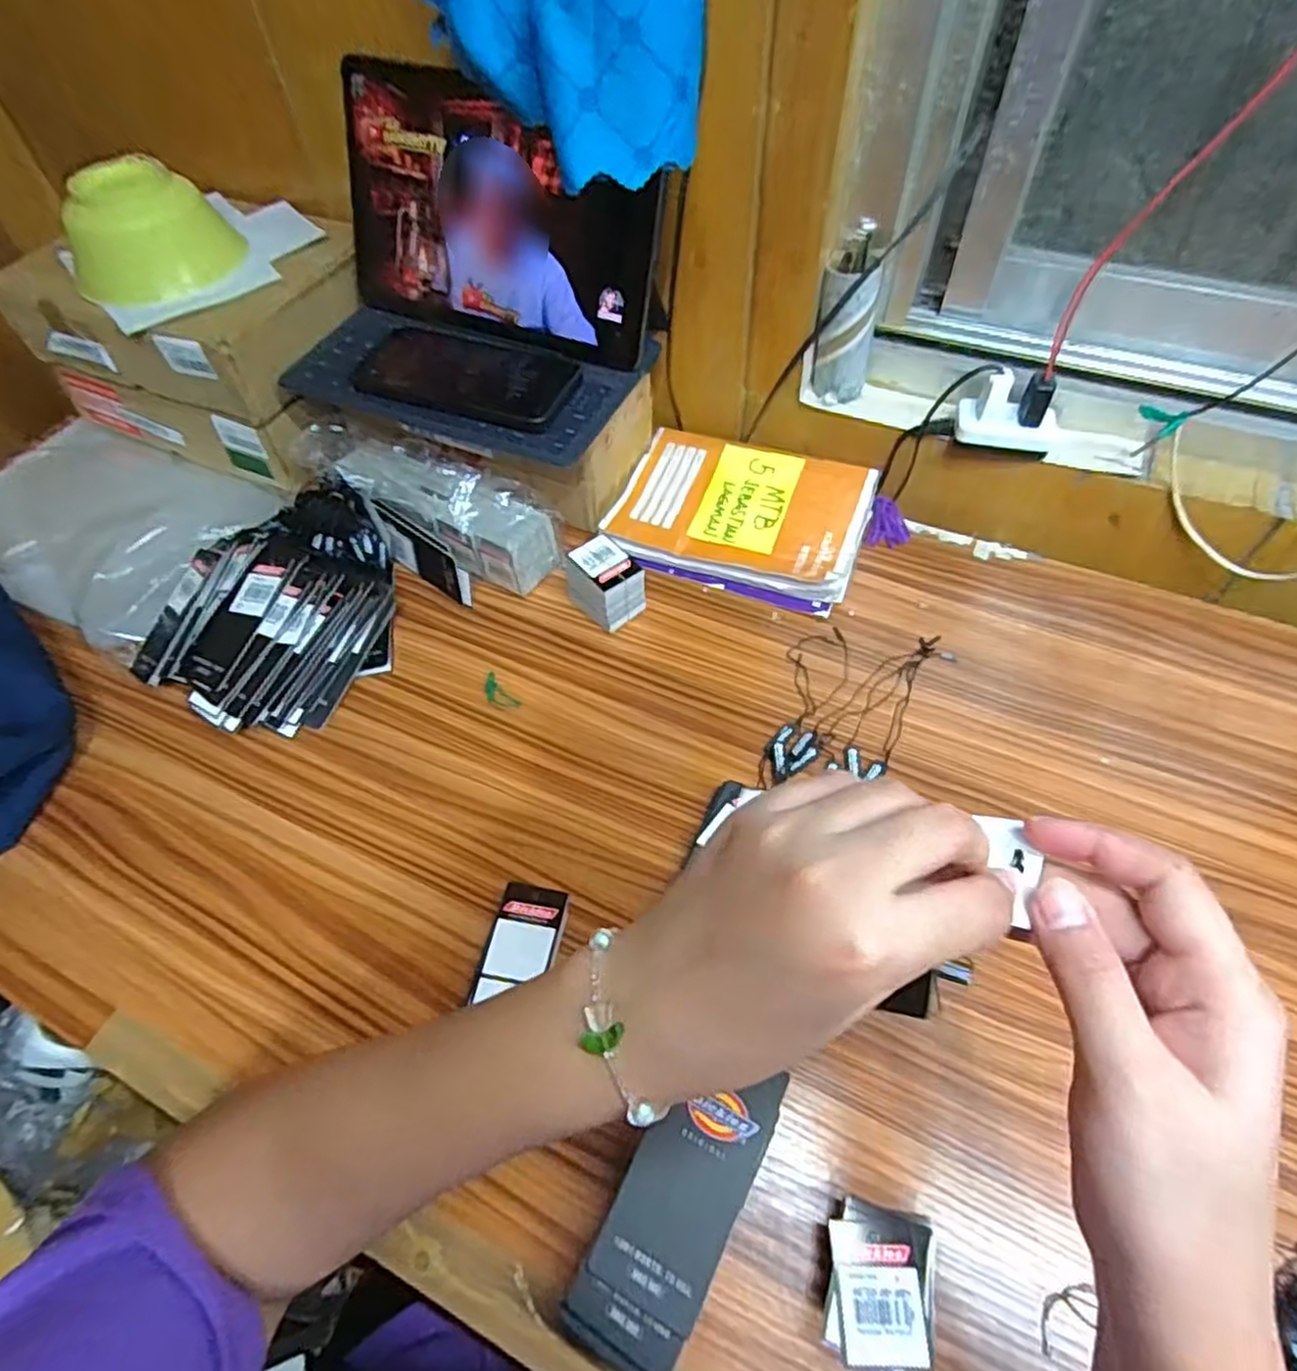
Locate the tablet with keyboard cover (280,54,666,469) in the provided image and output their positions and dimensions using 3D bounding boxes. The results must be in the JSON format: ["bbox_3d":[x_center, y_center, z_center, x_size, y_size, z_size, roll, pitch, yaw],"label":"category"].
[{"bbox_3d":[-0.140,-0.305,0.546,0.271,0.159,0.172,19,58,15],"label":"tablet with keyboard cover"}]

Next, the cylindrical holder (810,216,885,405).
[{"bbox_3d":[0.156,-0.285,0.570,0.041,0.113,0.049,27,61,19],"label":"cylindrical holder"}]

